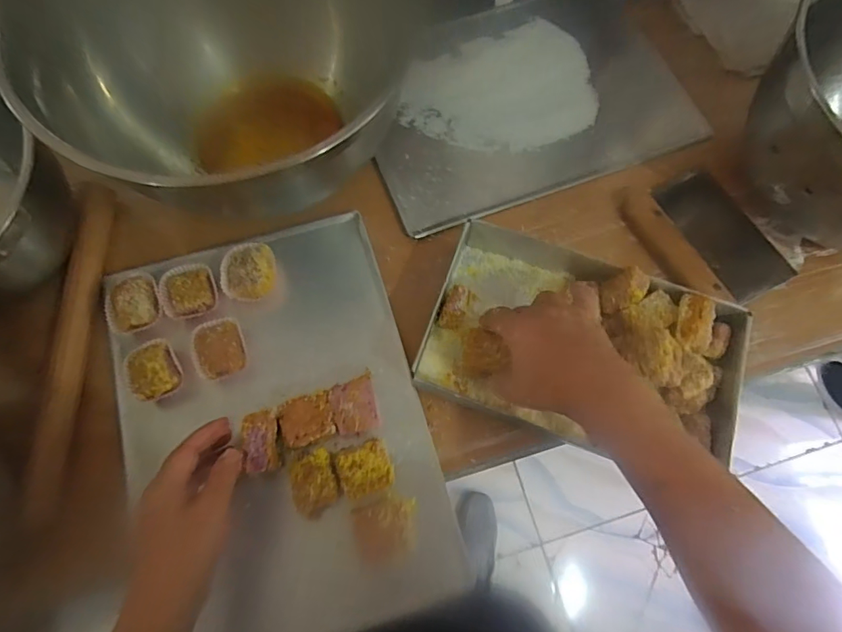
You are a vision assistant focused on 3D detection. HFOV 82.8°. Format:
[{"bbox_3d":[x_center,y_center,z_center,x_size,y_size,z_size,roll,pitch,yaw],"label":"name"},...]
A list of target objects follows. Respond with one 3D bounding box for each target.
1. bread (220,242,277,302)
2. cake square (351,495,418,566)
[{"bbox_3d":[-0.163,-0.042,0.455,0.048,0.029,0.056,-4,72,-4],"label":"bread"},{"bbox_3d":[-0.028,0.173,0.387,0.049,0.023,0.046,-3,72,-3],"label":"cake square"}]

